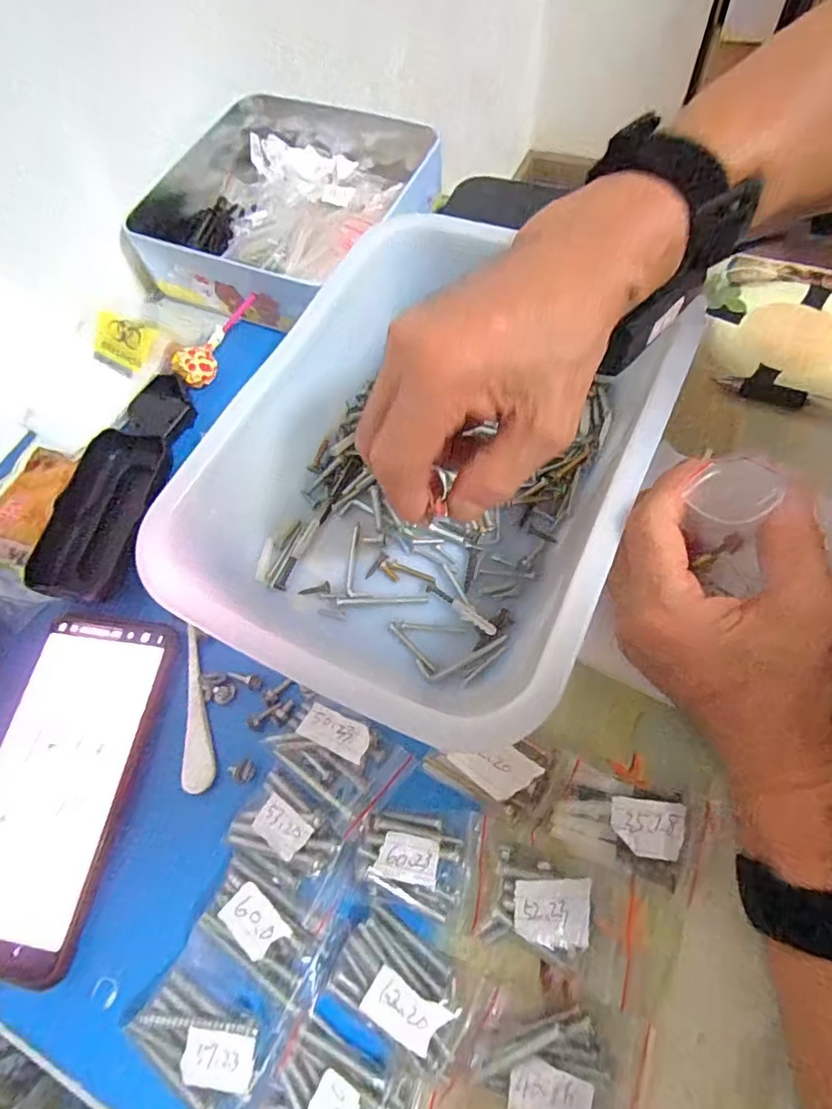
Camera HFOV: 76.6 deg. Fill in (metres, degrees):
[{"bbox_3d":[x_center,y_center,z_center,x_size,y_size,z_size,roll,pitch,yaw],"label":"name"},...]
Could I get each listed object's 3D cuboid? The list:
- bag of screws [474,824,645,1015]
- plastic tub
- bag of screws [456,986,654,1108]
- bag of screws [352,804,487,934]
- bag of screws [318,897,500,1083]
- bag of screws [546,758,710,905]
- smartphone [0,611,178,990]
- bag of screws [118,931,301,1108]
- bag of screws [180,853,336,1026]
[{"bbox_3d":[0.062,0.155,0.226,0.072,0.013,0.047,17,68,10],"label":"bag of screws"},{"bbox_3d":[0.005,-0.057,0.298,0.231,0.061,0.273,23,69,13],"label":"plastic tub"},{"bbox_3d":[0.055,0.201,0.209,0.067,0.010,0.046,20,69,12],"label":"bag of screws"},{"bbox_3d":[0.002,0.139,0.238,0.056,0.008,0.045,7,67,6],"label":"bag of screws"},{"bbox_3d":[-0.004,0.181,0.216,0.062,0.013,0.041,29,71,15],"label":"bag of screws"},{"bbox_3d":[0.095,0.121,0.237,0.061,0.013,0.040,19,69,11],"label":"bag of screws"},{"bbox_3d":[-0.182,0.112,0.268,0.080,0.012,0.163,8,67,7],"label":"smartphone"},{"bbox_3d":[-0.086,0.198,0.217,0.064,0.011,0.050,32,72,16],"label":"bag of screws"},{"bbox_3d":[-0.070,0.170,0.233,0.061,0.009,0.048,17,68,11],"label":"bag of screws"}]

